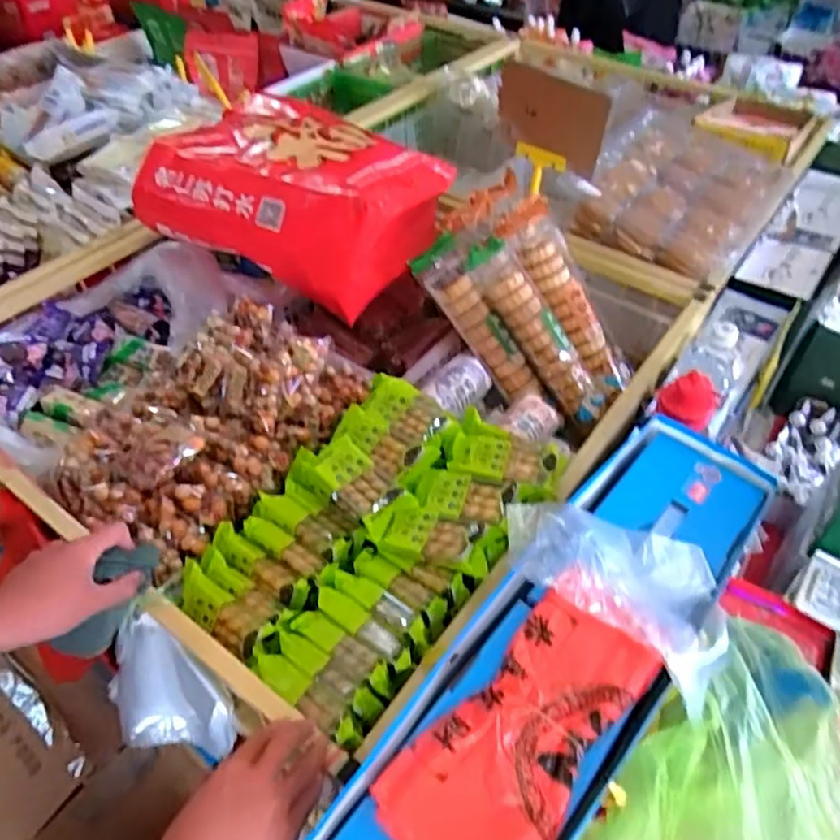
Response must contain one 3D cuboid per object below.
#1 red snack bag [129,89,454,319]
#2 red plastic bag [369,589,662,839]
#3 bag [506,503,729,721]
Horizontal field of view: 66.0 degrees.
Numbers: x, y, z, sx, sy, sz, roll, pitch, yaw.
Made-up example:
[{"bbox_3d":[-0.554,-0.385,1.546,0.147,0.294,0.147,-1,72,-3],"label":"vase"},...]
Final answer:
[{"bbox_3d":[-0.182,-0.359,0.992,0.412,0.129,0.294,28,53,22],"label":"red snack bag"},{"bbox_3d":[0.079,0.239,0.484,0.114,0.020,0.228,37,57,28],"label":"red plastic bag"},{"bbox_3d":[0.180,0.126,0.575,0.210,0.031,0.133,33,55,25],"label":"bag"}]

